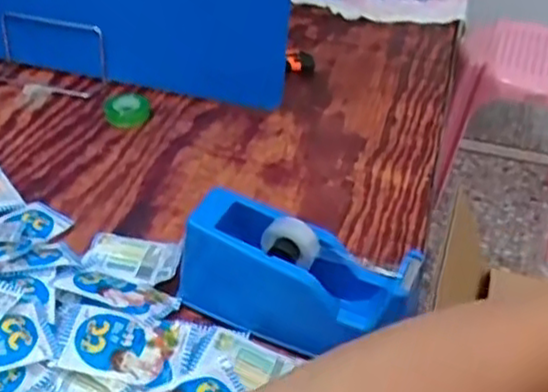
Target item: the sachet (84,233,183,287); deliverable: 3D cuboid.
[{"bbox_3d":[-0.137,0.058,0.683,0.094,0.017,0.070,10,37,8],"label":"sachet"}]

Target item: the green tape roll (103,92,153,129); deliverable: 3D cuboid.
[{"bbox_3d":[-0.186,-0.112,0.914,0.059,0.020,0.062,2,36,-2],"label":"green tape roll"}]

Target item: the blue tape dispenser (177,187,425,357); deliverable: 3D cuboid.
[{"bbox_3d":[0.015,0.076,0.616,0.204,0.102,0.065,18,39,19],"label":"blue tape dispenser"}]

